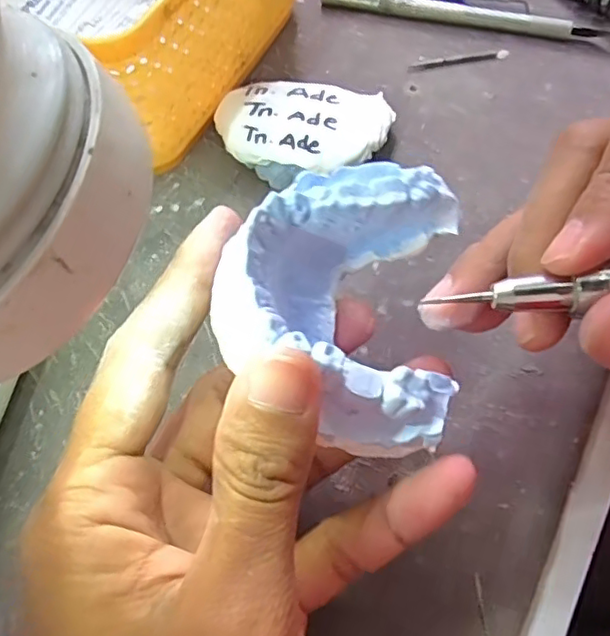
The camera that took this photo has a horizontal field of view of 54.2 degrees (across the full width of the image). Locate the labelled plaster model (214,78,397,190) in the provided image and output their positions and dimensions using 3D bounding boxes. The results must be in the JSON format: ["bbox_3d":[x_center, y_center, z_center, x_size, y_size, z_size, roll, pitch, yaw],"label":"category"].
[{"bbox_3d":[-0.002,-0.074,0.237,0.067,0.020,0.050,10,63,7],"label":"labelled plaster model"}]

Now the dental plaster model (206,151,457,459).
[{"bbox_3d":[0.016,-0.011,0.149,0.057,0.033,0.077,21,66,9],"label":"dental plaster model"}]

